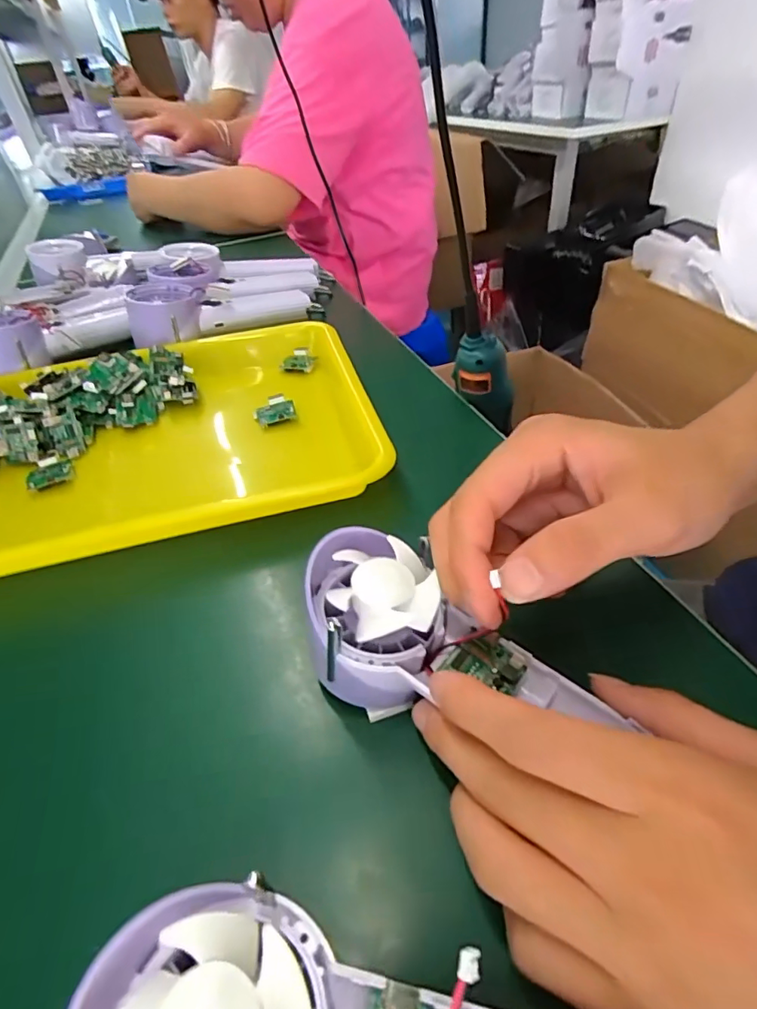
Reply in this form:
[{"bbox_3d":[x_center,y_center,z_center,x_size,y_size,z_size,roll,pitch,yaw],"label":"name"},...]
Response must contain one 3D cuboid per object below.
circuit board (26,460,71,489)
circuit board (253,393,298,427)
[{"bbox_3d":[-0.234,-0.021,0.366,0.030,0.007,0.024,-25,45,-20],"label":"circuit board"},{"bbox_3d":[-0.083,-0.074,0.407,0.032,0.014,0.025,-13,42,-9],"label":"circuit board"}]

